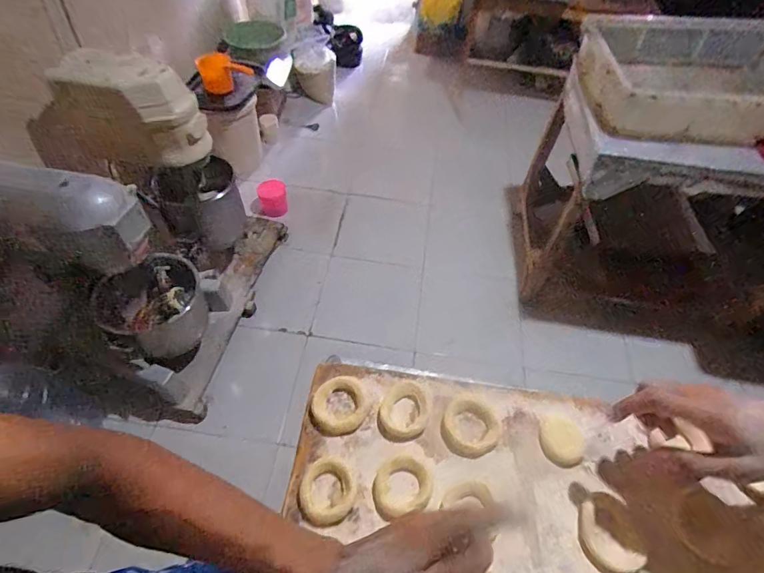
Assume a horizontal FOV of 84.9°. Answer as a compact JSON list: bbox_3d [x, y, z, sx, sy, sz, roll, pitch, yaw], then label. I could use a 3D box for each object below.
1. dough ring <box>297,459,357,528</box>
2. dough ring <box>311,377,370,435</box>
[{"bbox_3d":[-0.055,0.205,0.417,0.056,0.010,0.060,2,53,-2],"label":"dough ring"},{"bbox_3d":[-0.047,0.134,0.469,0.065,0.011,0.062,2,53,-2],"label":"dough ring"}]

